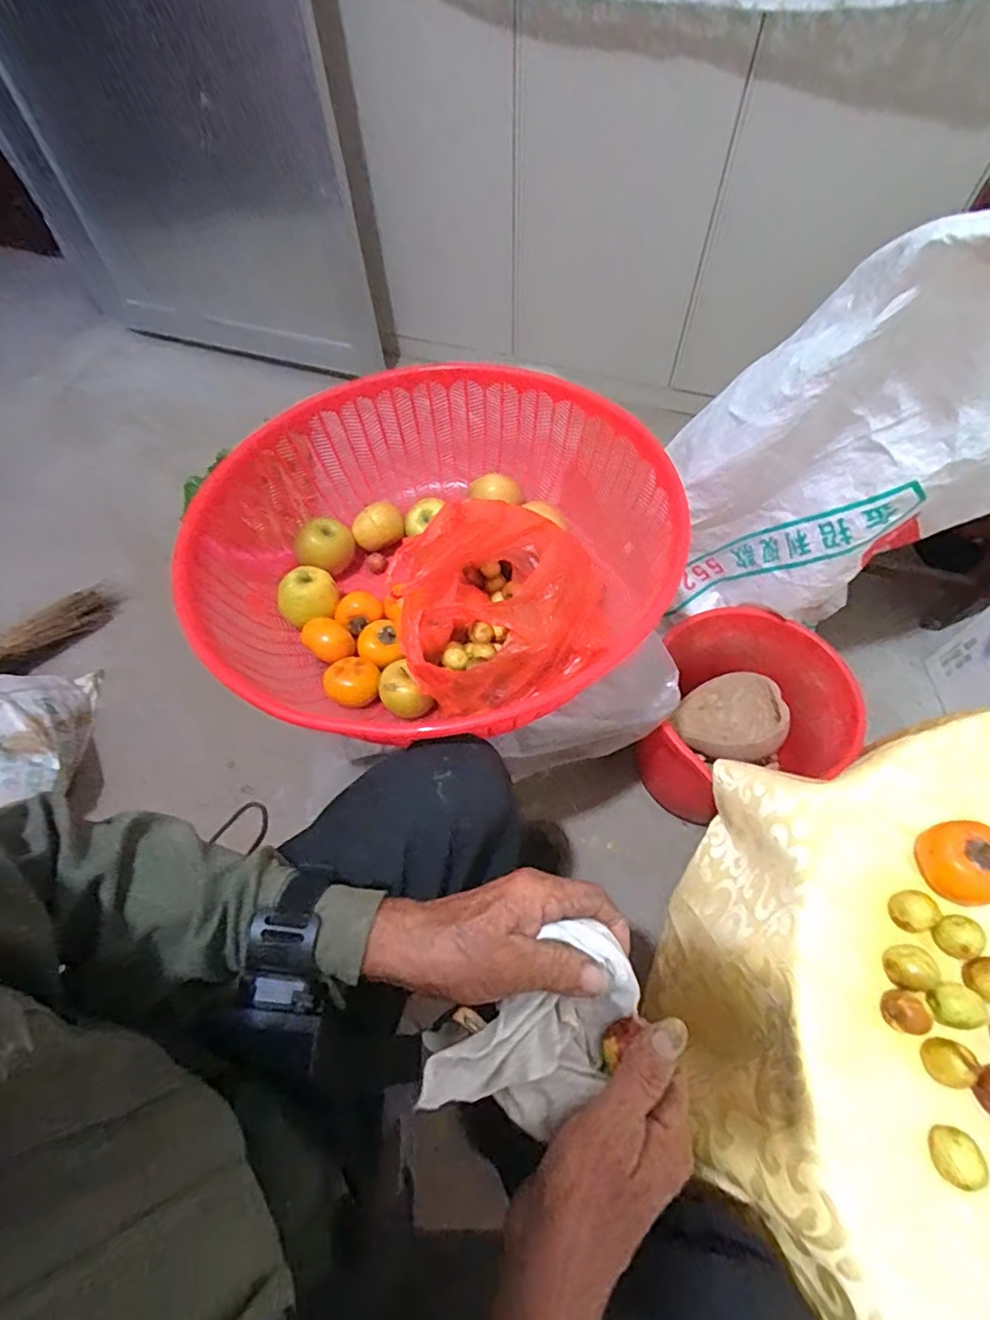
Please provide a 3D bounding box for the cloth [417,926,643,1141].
[{"bbox_3d":[0.026,0.210,0.321,0.121,0.046,0.069,-40,67,-20],"label":"cloth"}]

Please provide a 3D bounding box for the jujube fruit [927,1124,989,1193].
[{"bbox_3d":[0.286,0.312,0.365,0.025,0.029,0.030,19,62,11],"label":"jujube fruit"}]

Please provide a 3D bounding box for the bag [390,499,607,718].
[{"bbox_3d":[0.009,-0.063,0.622,0.252,0.155,0.167,-29,63,-15],"label":"bag"}]

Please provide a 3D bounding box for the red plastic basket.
[{"bbox_3d":[-0.095,-0.153,0.695,0.500,0.196,0.519,0,60,1],"label":"red plastic basket"}]

